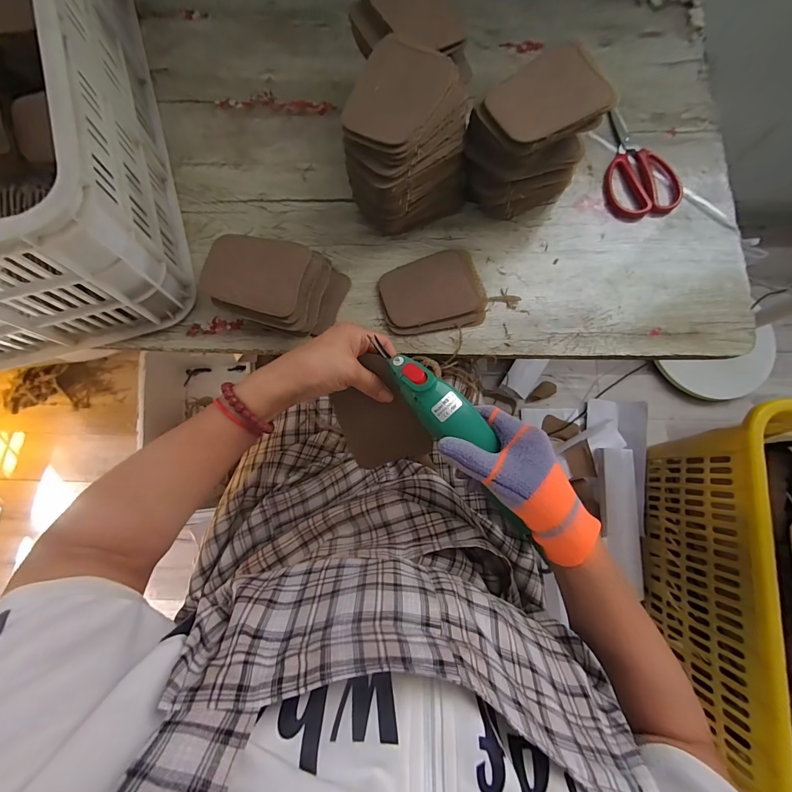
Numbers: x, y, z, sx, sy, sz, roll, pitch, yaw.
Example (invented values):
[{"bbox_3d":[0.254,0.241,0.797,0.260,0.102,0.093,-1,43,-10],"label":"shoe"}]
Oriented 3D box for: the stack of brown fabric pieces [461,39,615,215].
[{"bbox_3d":[0.148,-0.296,0.433,0.139,0.143,0.093,-24,80,-6],"label":"stack of brown fabric pieces"}]

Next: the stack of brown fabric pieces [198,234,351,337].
[{"bbox_3d":[-0.146,-0.127,0.432,0.157,0.066,0.102,11,78,1],"label":"stack of brown fabric pieces"}]

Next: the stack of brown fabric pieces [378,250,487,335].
[{"bbox_3d":[0.046,-0.130,0.460,0.127,0.016,0.097,-13,79,-4],"label":"stack of brown fabric pieces"}]

